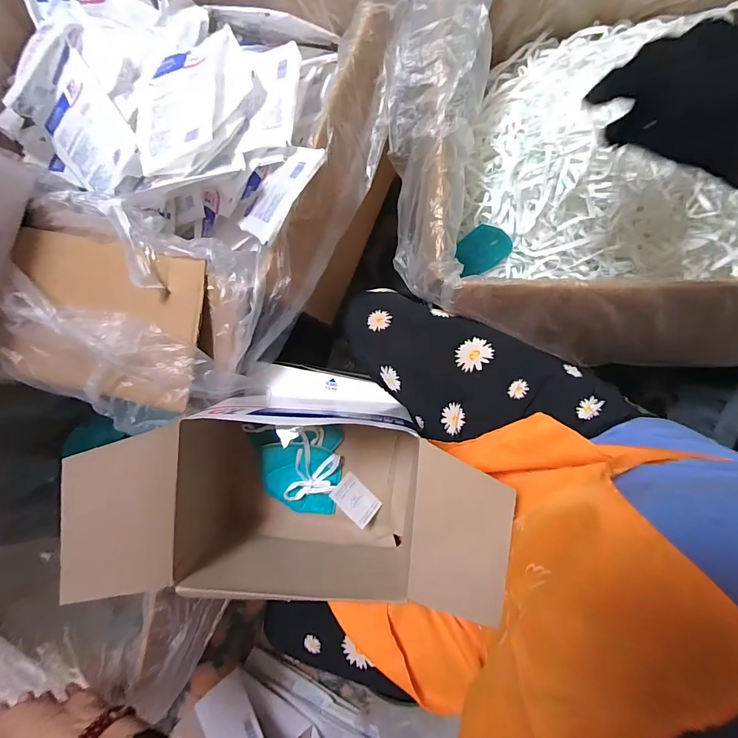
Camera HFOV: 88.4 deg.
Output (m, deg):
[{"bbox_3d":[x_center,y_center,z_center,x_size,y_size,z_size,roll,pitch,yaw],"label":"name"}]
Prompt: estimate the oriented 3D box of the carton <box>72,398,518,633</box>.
[{"bbox_3d":[-0.074,0.158,0.471,0.442,0.236,0.255,-9,90,5],"label":"carton"}]

